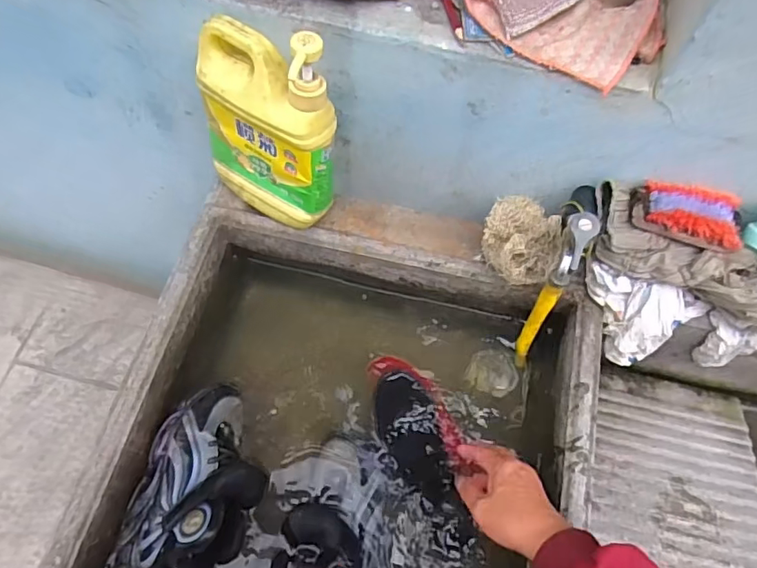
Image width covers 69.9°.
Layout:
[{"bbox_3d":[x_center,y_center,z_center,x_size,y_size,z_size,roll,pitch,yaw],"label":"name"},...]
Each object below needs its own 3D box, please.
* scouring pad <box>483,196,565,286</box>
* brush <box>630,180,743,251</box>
[{"bbox_3d":[0.166,-0.048,0.634,0.084,0.066,0.089,-13,64,-7],"label":"scouring pad"},{"bbox_3d":[0.324,-0.074,0.563,0.112,0.031,0.056,14,64,6],"label":"brush"}]

